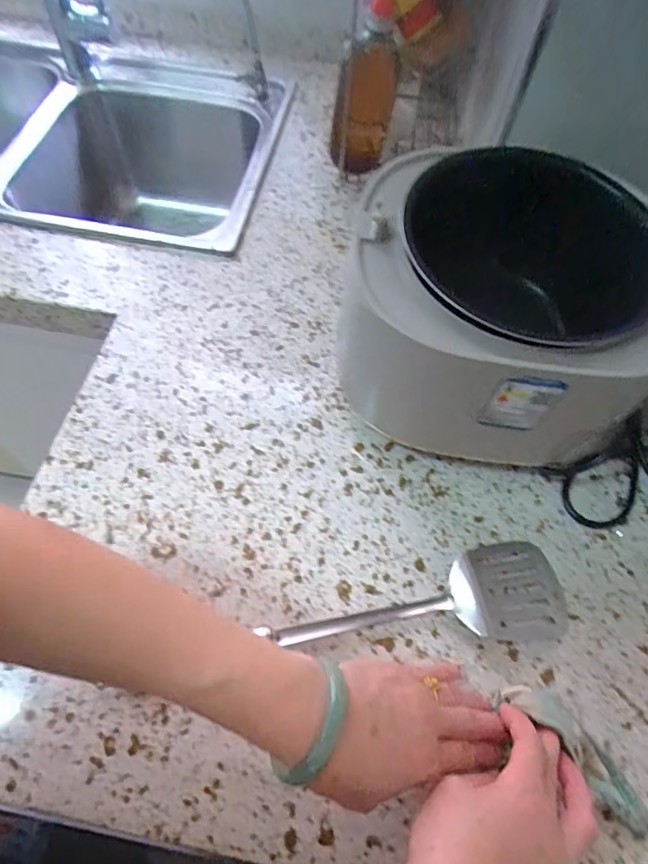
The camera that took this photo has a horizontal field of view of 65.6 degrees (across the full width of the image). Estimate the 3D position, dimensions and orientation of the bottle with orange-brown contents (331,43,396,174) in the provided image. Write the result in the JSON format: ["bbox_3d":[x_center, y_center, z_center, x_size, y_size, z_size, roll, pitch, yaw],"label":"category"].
[{"bbox_3d":[0.045,-0.371,0.584,0.062,0.135,0.052,11,61,3],"label":"bottle with orange-brown contents"}]

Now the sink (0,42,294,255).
[{"bbox_3d":[-0.458,-0.400,0.791,0.757,0.225,0.410,10,61,3],"label":"sink"}]

